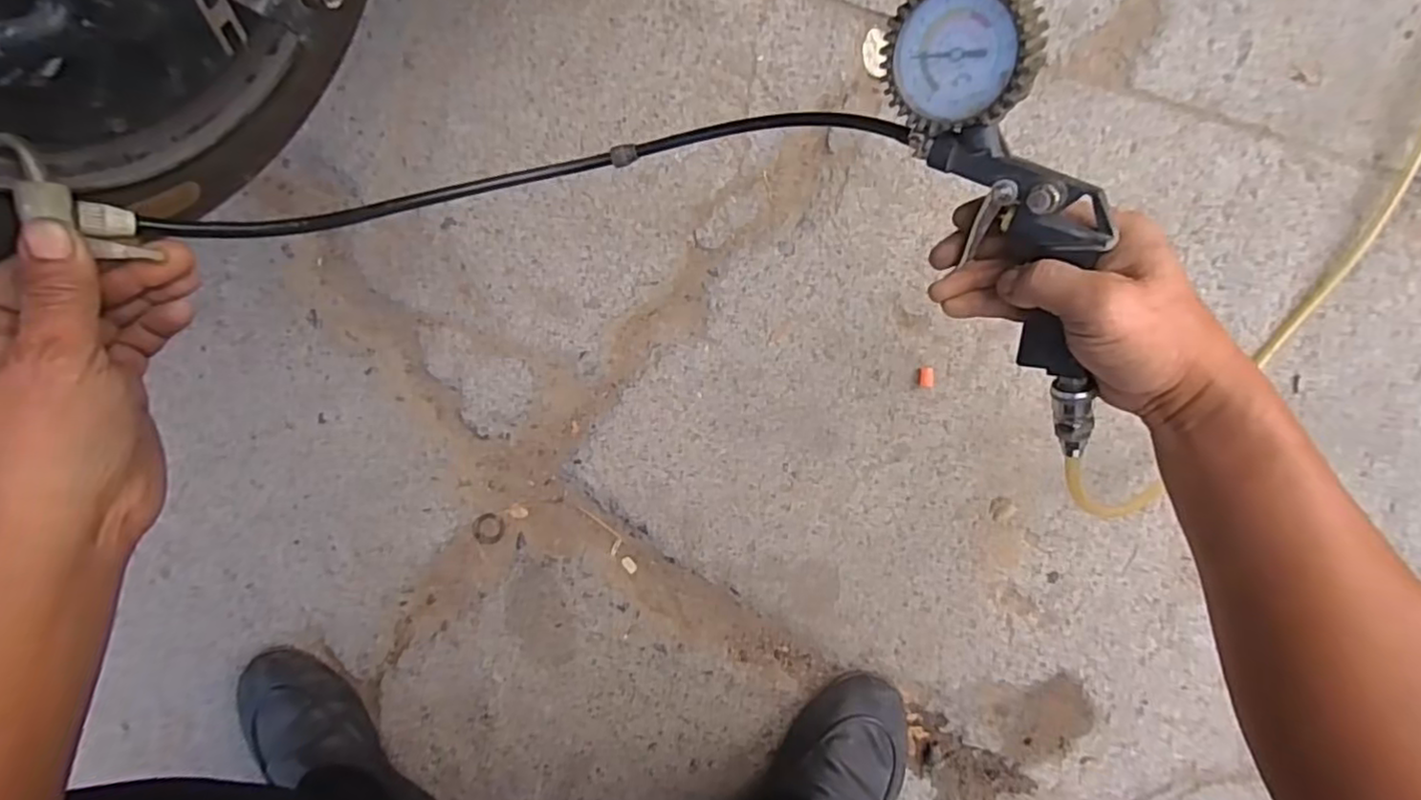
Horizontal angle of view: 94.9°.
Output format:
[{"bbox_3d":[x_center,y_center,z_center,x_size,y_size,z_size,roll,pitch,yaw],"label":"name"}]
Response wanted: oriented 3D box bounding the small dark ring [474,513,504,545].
[{"bbox_3d":[-0.202,0.117,0.594,0.028,0.004,0.029,8,97,2],"label":"small dark ring"}]

